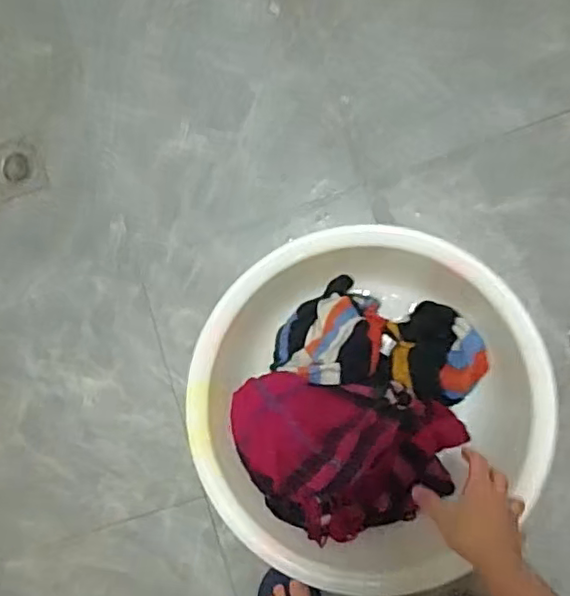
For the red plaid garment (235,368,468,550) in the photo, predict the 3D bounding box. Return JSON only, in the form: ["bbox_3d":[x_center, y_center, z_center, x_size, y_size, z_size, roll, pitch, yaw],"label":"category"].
[{"bbox_3d":[0.079,0.222,0.858,0.317,0.081,0.211,5,87,7],"label":"red plaid garment"}]

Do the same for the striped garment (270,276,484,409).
[{"bbox_3d":[0.142,0.068,0.899,0.295,0.089,0.153,16,88,7],"label":"striped garment"}]

